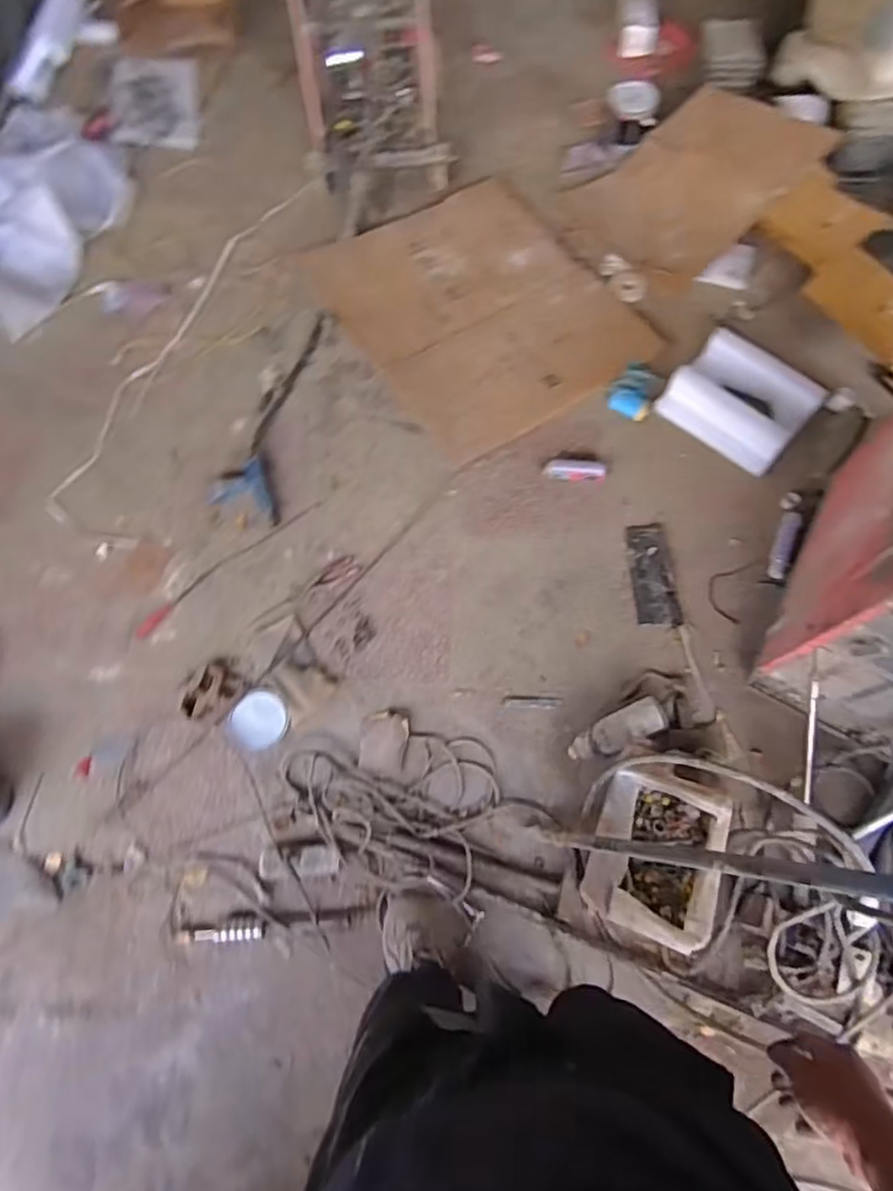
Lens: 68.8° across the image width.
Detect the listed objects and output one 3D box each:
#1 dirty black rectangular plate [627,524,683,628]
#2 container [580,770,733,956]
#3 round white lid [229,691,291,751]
[{"bbox_3d":[0.526,-0.055,1.657,0.104,0.020,0.271,-2,69,0],"label":"dirty black rectangular plate"},{"bbox_3d":[0.427,0.532,1.332,0.249,0.119,0.313,18,70,7],"label":"container"},{"bbox_3d":[-0.443,0.297,1.548,0.136,0.020,0.134,0,69,0],"label":"round white lid"}]

